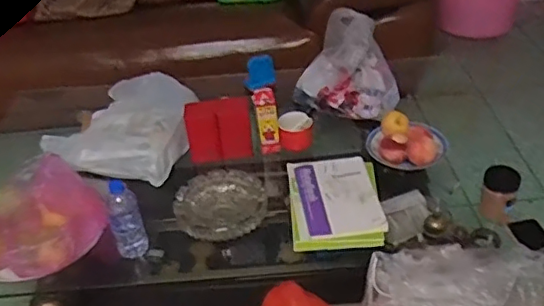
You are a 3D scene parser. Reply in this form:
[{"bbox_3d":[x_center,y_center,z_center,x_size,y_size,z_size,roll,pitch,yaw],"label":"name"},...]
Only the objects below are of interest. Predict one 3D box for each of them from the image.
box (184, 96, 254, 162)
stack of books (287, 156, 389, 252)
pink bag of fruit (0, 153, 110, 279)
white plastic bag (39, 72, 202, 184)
[{"bbox_3d":[-0.143,-0.061,1.574,0.169,0.174,0.042,-12,36,-9],"label":"box"},{"bbox_3d":[0.153,0.116,1.413,0.218,0.041,0.317,-8,36,6],"label":"stack of books"},{"bbox_3d":[-0.551,0.143,1.328,0.279,0.139,0.294,20,43,31],"label":"pink bag of fruit"},{"bbox_3d":[-0.409,-0.096,1.672,0.407,0.117,0.420,12,39,22],"label":"white plastic bag"}]

